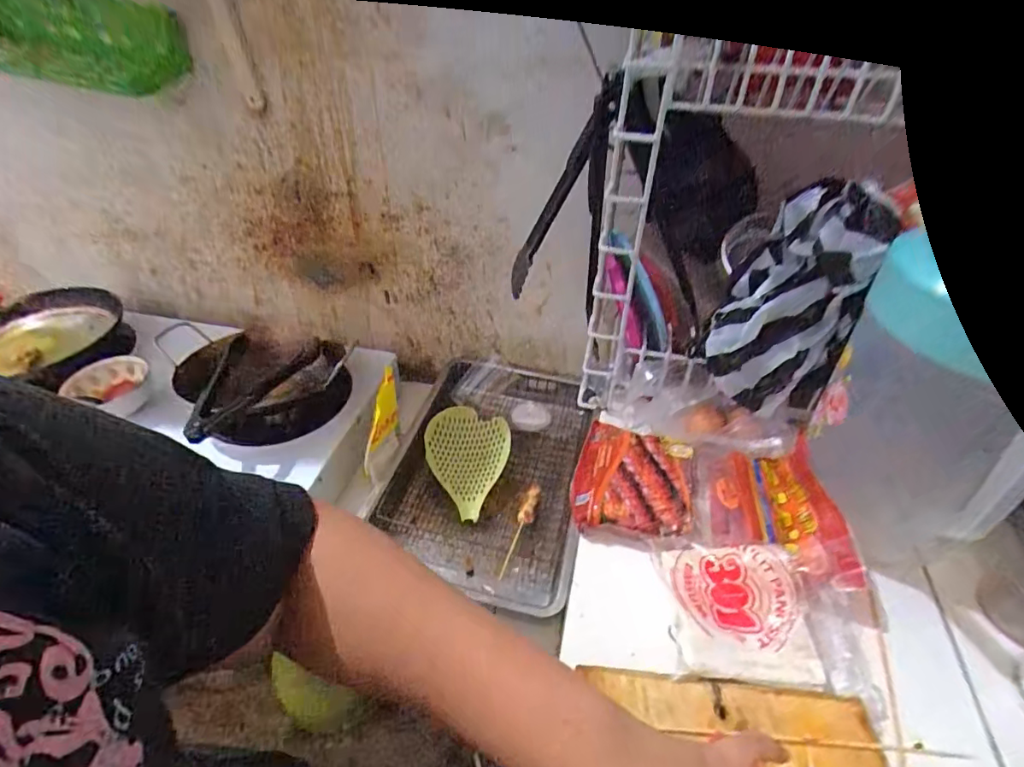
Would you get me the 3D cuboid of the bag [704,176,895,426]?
[{"bbox_3d":[0.253,-0.073,0.477,0.105,0.184,0.110,23,45,24],"label":"bag"}]

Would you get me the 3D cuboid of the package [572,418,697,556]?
[{"bbox_3d":[0.120,0.095,0.510,0.111,0.030,0.138,13,42,13],"label":"package"}]

